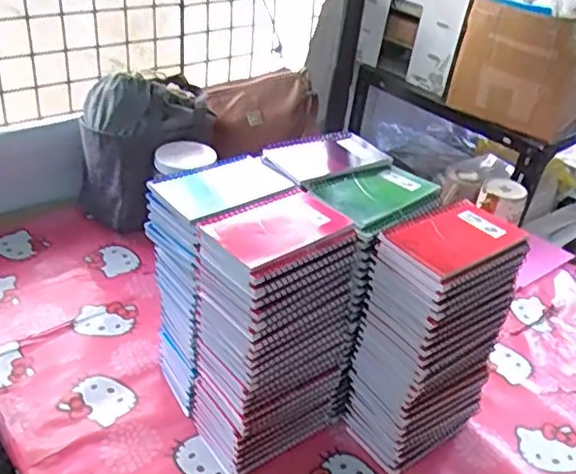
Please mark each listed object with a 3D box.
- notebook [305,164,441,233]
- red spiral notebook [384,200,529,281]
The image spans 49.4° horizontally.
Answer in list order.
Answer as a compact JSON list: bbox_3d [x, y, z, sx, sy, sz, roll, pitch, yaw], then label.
[{"bbox_3d":[0.100,-0.047,0.694,0.136,0.020,0.096,-21,42,-36],"label":"notebook"},{"bbox_3d":[0.169,-0.002,0.629,0.134,0.016,0.091,-19,41,-34],"label":"red spiral notebook"}]

